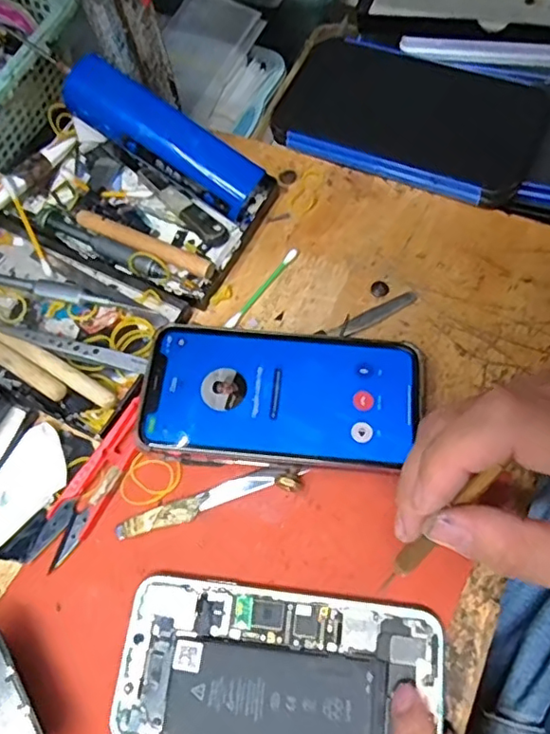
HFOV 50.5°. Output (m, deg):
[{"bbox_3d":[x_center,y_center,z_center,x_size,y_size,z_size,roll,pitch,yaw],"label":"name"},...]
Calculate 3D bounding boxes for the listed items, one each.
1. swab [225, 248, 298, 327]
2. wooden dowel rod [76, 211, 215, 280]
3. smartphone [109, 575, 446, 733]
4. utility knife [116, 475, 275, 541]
[{"bbox_3d":[-0.008,-0.050,0.366,0.007,0.007,0.067,37,74,18],"label":"swab"},{"bbox_3d":[-0.084,-0.078,0.375,0.100,0.010,0.012,21,70,13],"label":"wooden dowel rod"},{"bbox_3d":[0.002,0.142,0.273,0.149,0.004,0.074,-1,66,5],"label":"smartphone"},{"bbox_3d":[-0.042,0.073,0.310,0.084,0.004,0.012,-19,66,-4],"label":"utility knife"}]

